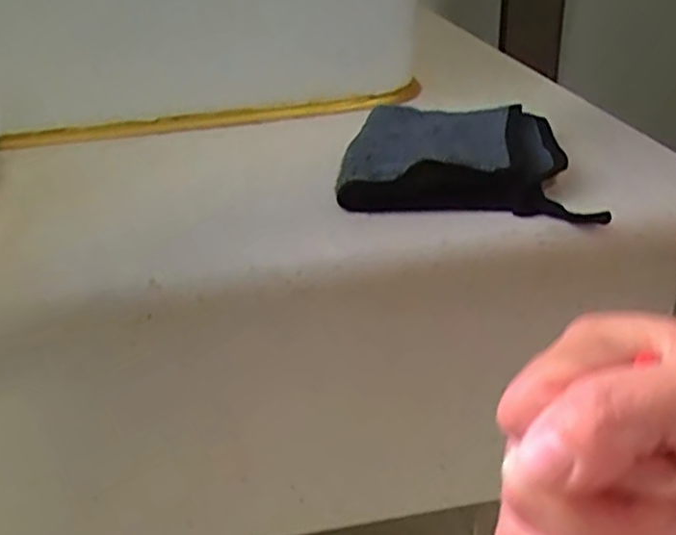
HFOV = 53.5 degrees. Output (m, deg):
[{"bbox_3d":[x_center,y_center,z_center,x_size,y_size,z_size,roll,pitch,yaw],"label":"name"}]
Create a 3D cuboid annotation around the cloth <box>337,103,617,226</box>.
[{"bbox_3d":[0.068,-0.062,0.360,0.125,0.018,0.123,5,31,15],"label":"cloth"}]

